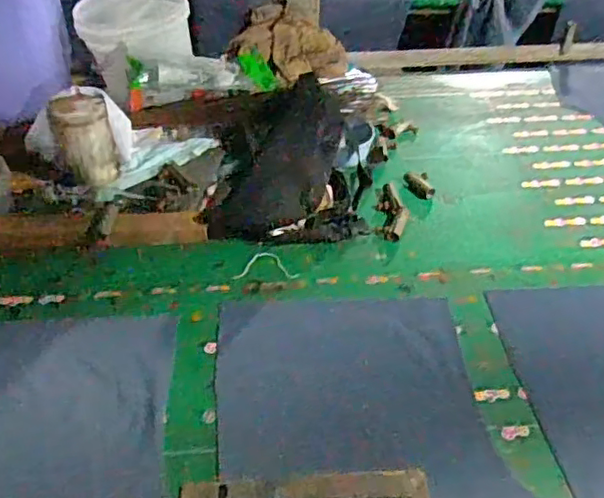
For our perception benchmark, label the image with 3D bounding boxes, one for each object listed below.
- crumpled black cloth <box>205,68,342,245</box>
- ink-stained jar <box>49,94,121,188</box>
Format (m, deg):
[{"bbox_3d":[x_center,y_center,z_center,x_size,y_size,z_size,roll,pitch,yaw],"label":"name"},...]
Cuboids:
[{"bbox_3d":[-0.039,-0.155,0.988,0.195,0.122,0.258,2,42,1],"label":"crumpled black cloth"},{"bbox_3d":[-0.341,-0.174,0.952,0.084,0.128,0.079,1,42,-1],"label":"ink-stained jar"}]

